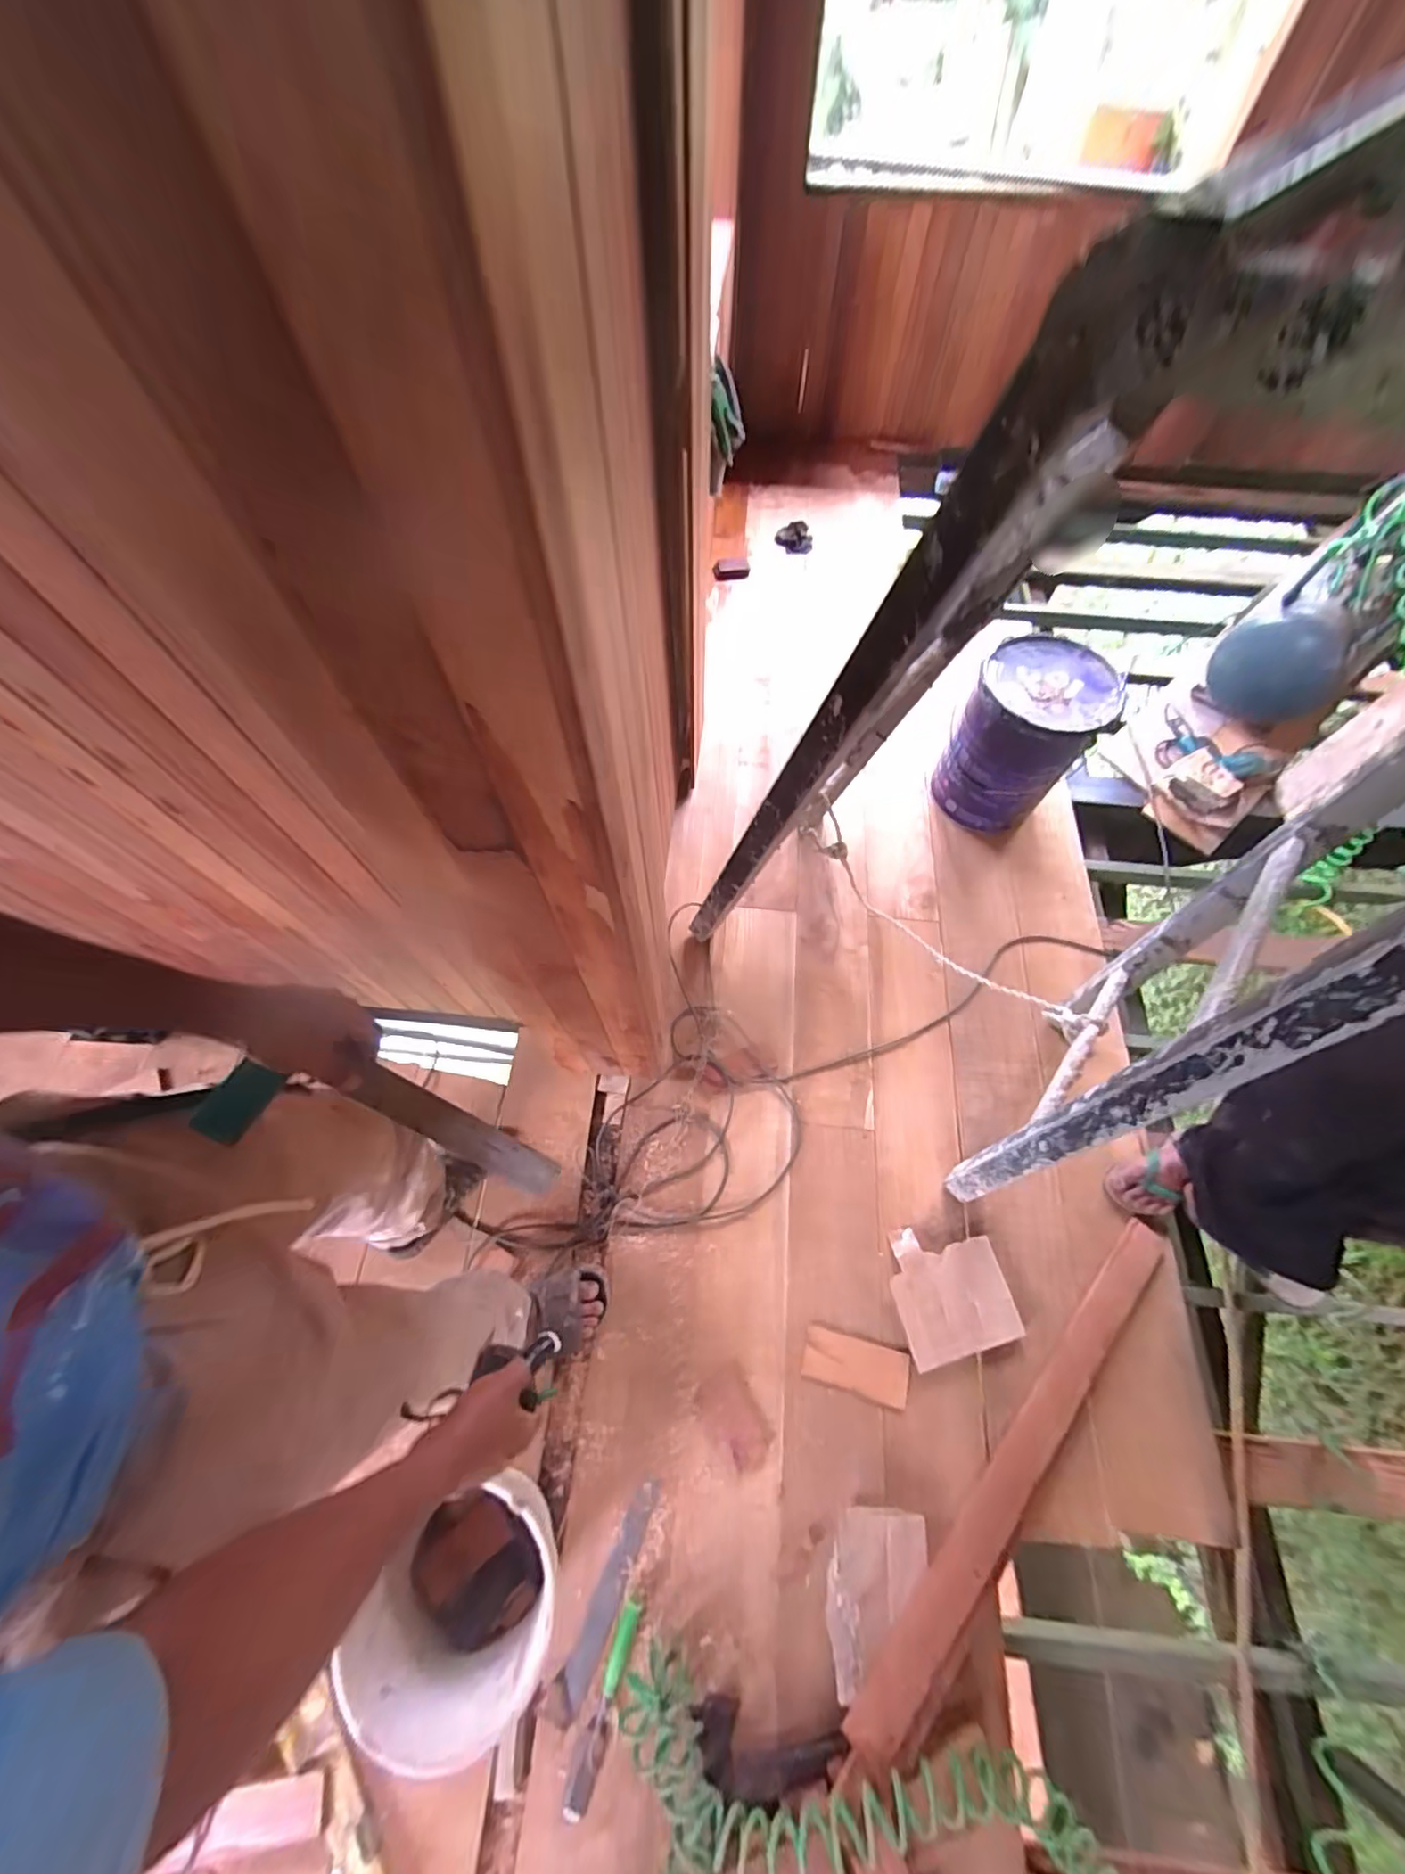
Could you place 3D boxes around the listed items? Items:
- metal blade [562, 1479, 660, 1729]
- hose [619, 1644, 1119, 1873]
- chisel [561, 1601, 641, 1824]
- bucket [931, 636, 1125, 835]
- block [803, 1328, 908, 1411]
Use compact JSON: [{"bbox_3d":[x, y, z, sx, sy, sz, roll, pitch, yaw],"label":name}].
[{"bbox_3d":[-0.145,1.036,0.939,0.042,0.009,0.295,22,70,12],"label":"metal blade"},{"bbox_3d":[0.237,1.396,0.684,0.804,0.091,0.620,9,63,6],"label":"hose"},{"bbox_3d":[-0.146,1.143,0.883,0.036,0.021,0.227,17,64,10],"label":"chisel"},{"bbox_3d":[0.770,-0.474,1.453,0.269,0.377,0.280,0,64,0],"label":"bucket"},{"bbox_3d":[0.274,0.766,1.060,0.181,0.007,0.082,12,63,7],"label":"block"}]

